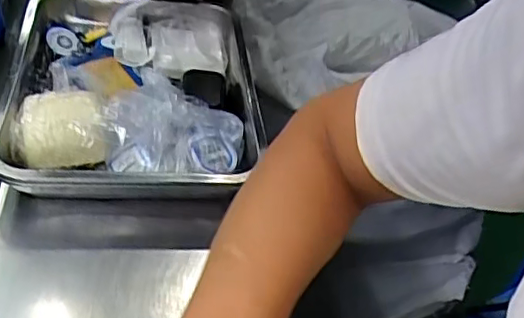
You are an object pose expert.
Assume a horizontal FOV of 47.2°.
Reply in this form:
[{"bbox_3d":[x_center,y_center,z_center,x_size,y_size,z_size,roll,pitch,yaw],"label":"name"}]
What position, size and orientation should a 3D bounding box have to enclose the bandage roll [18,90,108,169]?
[{"bbox_3d":[-0.191,-0.031,0.574,0.080,0.045,0.065,-7,42,-20],"label":"bandage roll"}]

